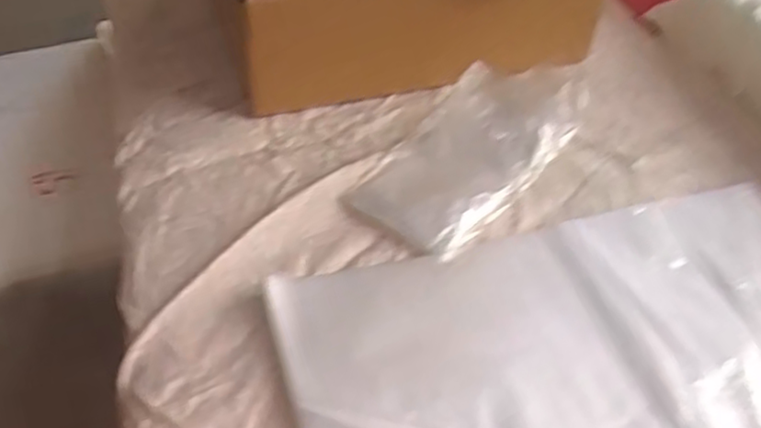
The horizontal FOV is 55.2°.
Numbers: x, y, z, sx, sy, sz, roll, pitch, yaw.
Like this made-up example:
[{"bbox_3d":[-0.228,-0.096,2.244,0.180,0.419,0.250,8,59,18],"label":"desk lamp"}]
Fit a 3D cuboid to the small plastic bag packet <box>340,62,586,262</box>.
[{"bbox_3d":[0.063,-0.045,0.464,0.079,0.023,0.179,32,52,24],"label":"small plastic bag packet"}]

